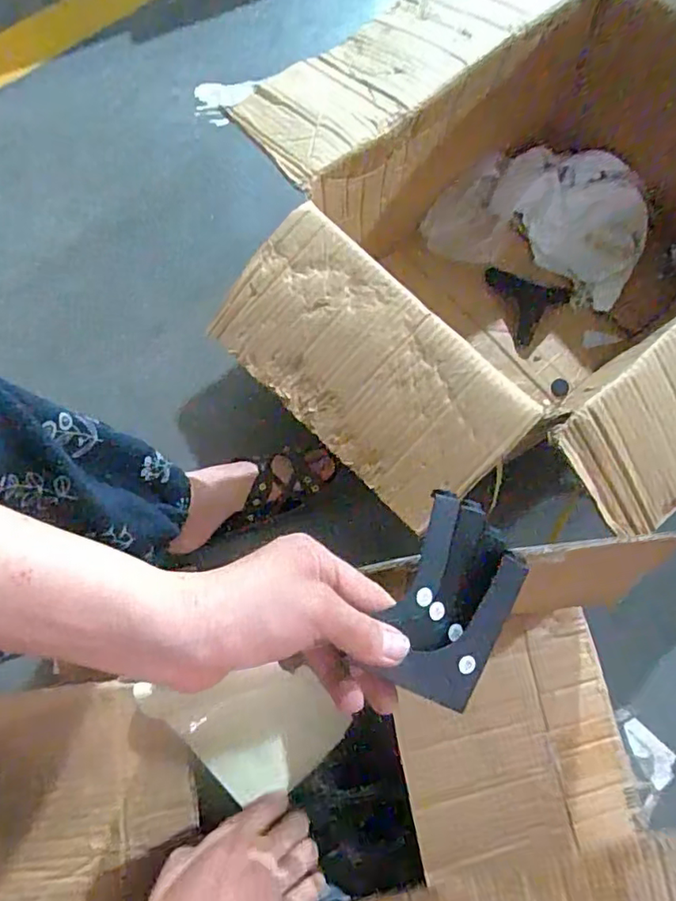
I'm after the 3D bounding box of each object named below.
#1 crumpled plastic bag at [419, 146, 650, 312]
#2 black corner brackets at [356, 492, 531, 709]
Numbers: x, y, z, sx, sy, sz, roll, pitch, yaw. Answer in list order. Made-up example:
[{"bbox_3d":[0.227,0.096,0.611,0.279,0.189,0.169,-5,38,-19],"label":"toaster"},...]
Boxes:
[{"bbox_3d":[0.301,-0.344,0.853,0.300,0.096,0.191,21,76,5],"label":"crumpled plastic bag"},{"bbox_3d":[0.068,0.089,0.339,0.065,0.020,0.111,25,77,6],"label":"black corner brackets"}]

